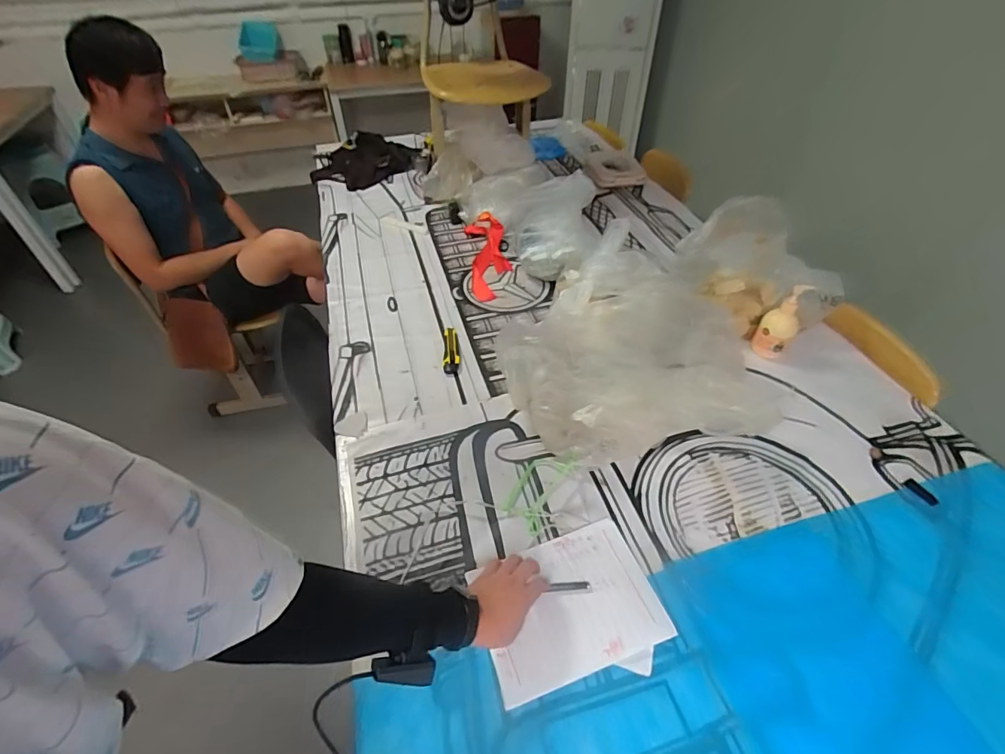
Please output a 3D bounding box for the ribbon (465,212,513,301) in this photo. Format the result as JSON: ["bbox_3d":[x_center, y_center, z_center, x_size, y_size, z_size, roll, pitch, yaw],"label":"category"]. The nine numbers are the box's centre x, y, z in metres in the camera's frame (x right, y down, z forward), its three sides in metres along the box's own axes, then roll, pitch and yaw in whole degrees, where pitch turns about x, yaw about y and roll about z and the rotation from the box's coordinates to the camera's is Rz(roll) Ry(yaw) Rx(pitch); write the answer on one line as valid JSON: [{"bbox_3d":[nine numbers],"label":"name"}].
[{"bbox_3d":[-0.038,-0.345,1.319,0.113,0.057,0.348,-6,46,-4],"label":"ribbon"}]

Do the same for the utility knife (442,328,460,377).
[{"bbox_3d":[-0.116,-0.059,1.081,0.037,0.014,0.141,-3,46,-1],"label":"utility knife"}]

